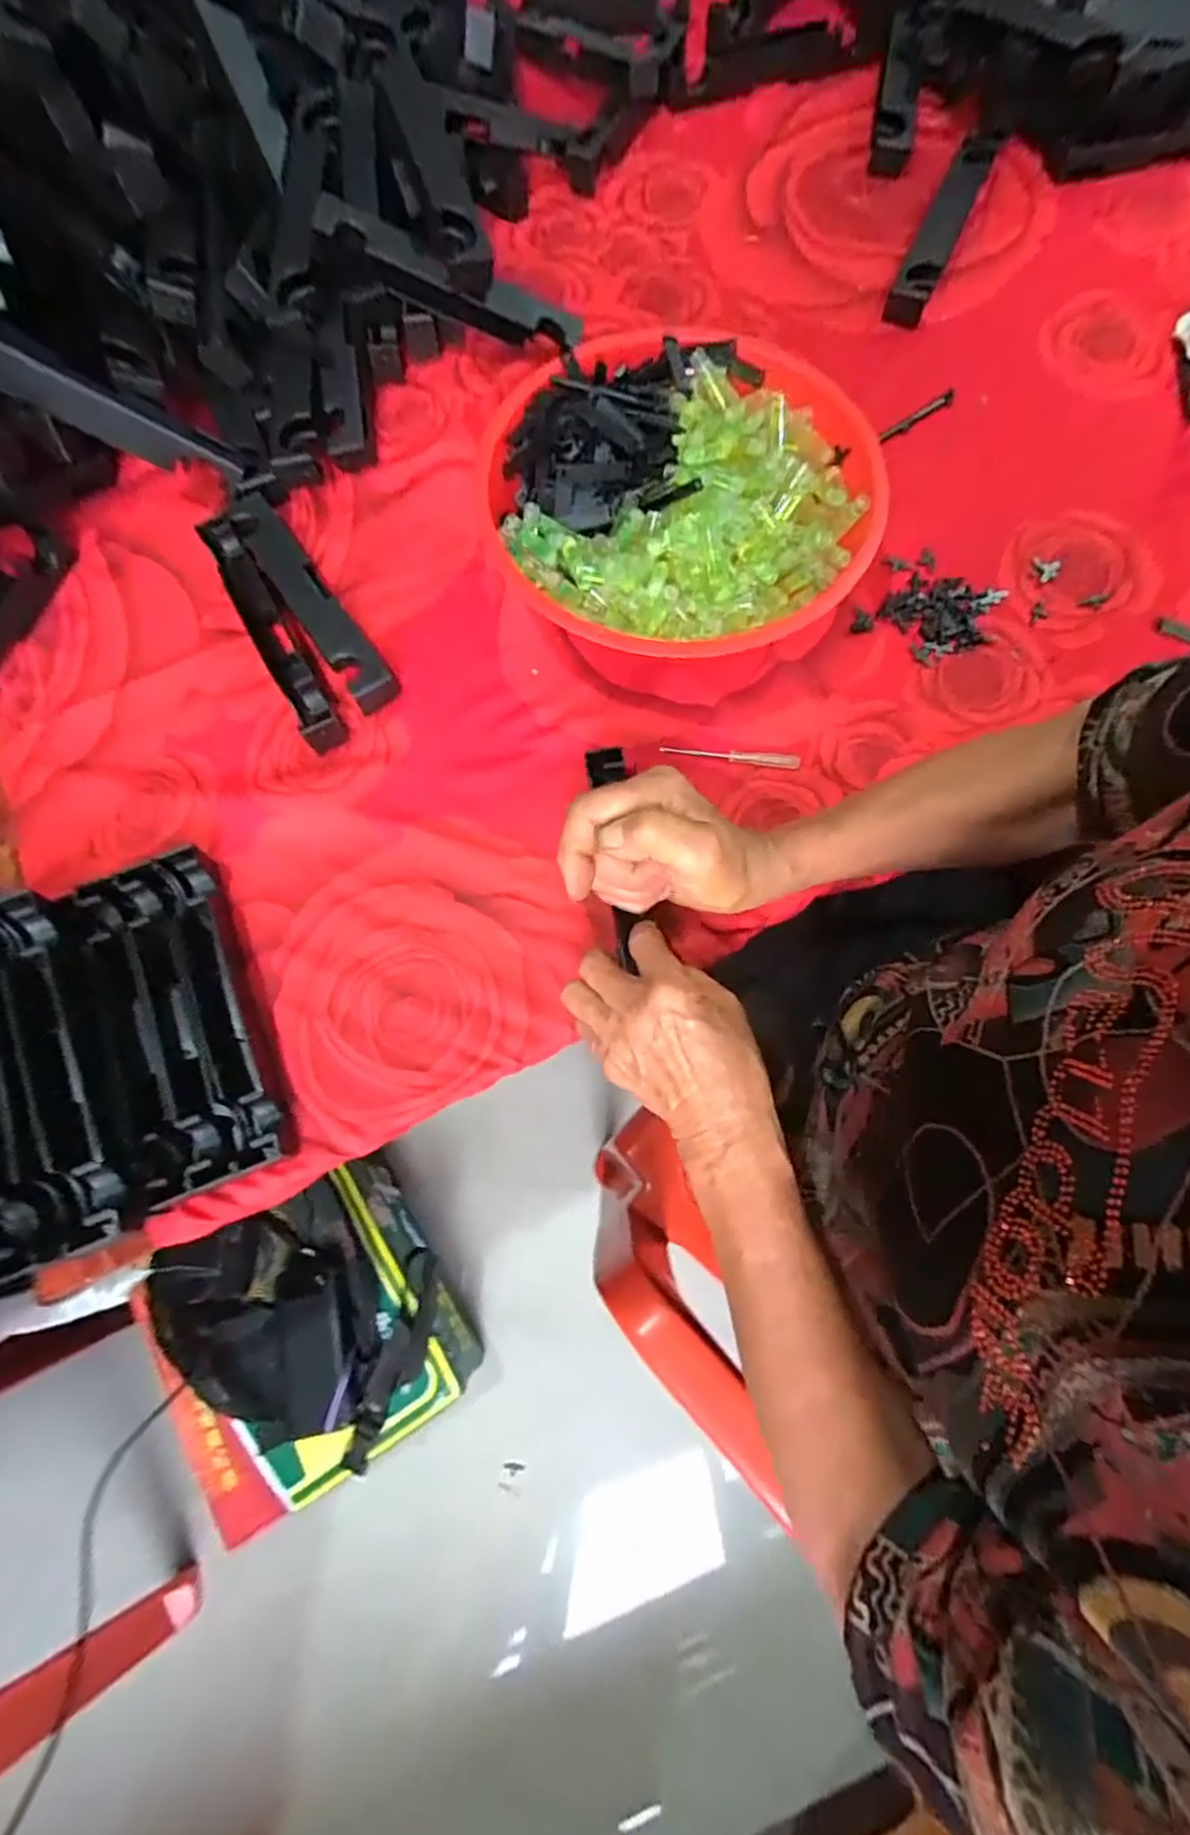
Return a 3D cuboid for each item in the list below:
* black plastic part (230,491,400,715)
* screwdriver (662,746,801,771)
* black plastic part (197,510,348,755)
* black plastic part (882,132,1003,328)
[{"bbox_3d":[-0.197,-0.219,0.482,0.030,0.024,0.208,-35,76,-9],"label":"black plastic part"},{"bbox_3d":[0.088,-0.106,0.450,0.089,0.005,0.011,6,74,3],"label":"screwdriver"},{"bbox_3d":[-0.224,-0.199,0.476,0.031,0.029,0.208,-29,75,-7],"label":"black plastic part"},{"bbox_3d":[0.286,-0.567,0.569,0.030,0.028,0.215,25,75,8],"label":"black plastic part"}]

